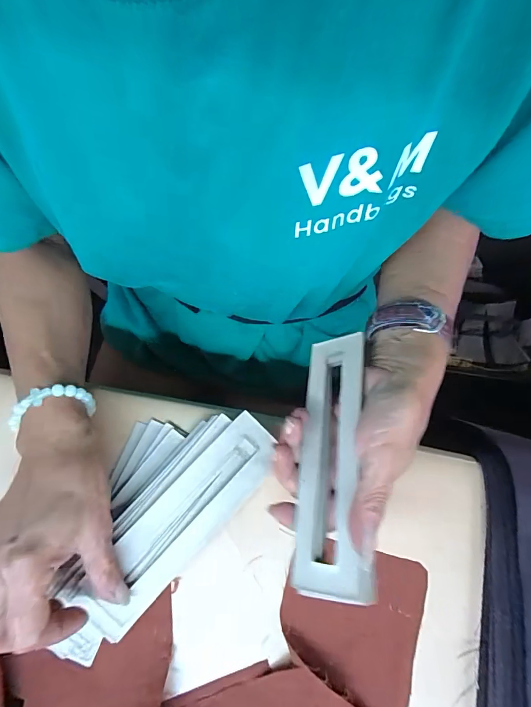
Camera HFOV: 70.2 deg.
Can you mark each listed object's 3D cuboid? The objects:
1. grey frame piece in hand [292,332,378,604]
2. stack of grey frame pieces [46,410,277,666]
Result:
[{"bbox_3d":[0.041,0.060,0.238,0.046,0.006,0.159,-18,54,37],"label":"grey frame piece in hand"},{"bbox_3d":[-0.084,0.111,0.269,0.092,0.017,0.190,41,78,10],"label":"stack of grey frame pieces"}]

